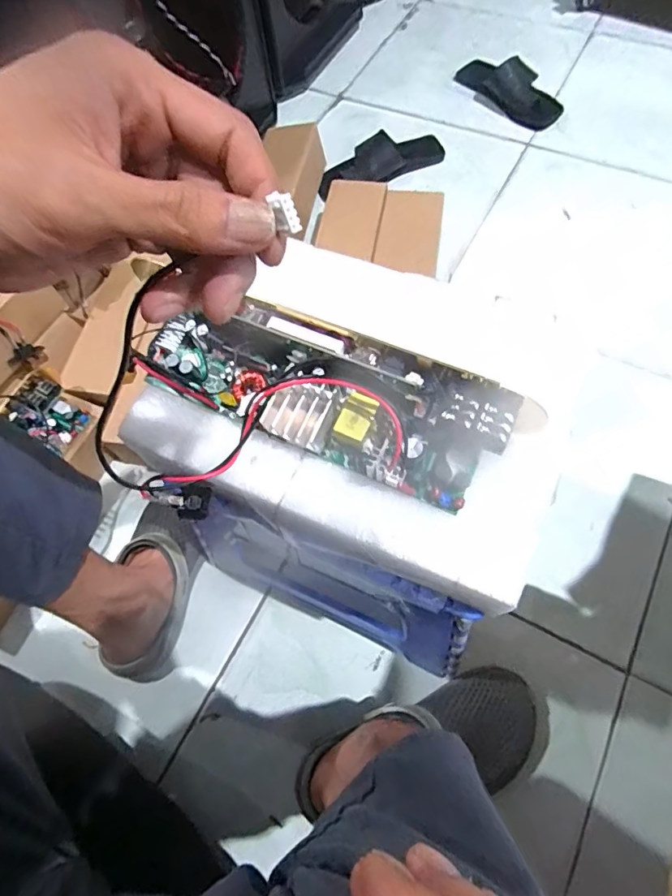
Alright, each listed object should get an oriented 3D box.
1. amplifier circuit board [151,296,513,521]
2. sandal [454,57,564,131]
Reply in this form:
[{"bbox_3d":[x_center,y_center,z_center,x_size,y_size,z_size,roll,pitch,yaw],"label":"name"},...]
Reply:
[{"bbox_3d":[-0.016,-0.039,0.318,0.242,0.032,0.080,23,110,15],"label":"amplifier circuit board"},{"bbox_3d":[0.336,-0.707,0.952,0.092,0.057,0.233,-42,71,-14],"label":"sandal"}]

